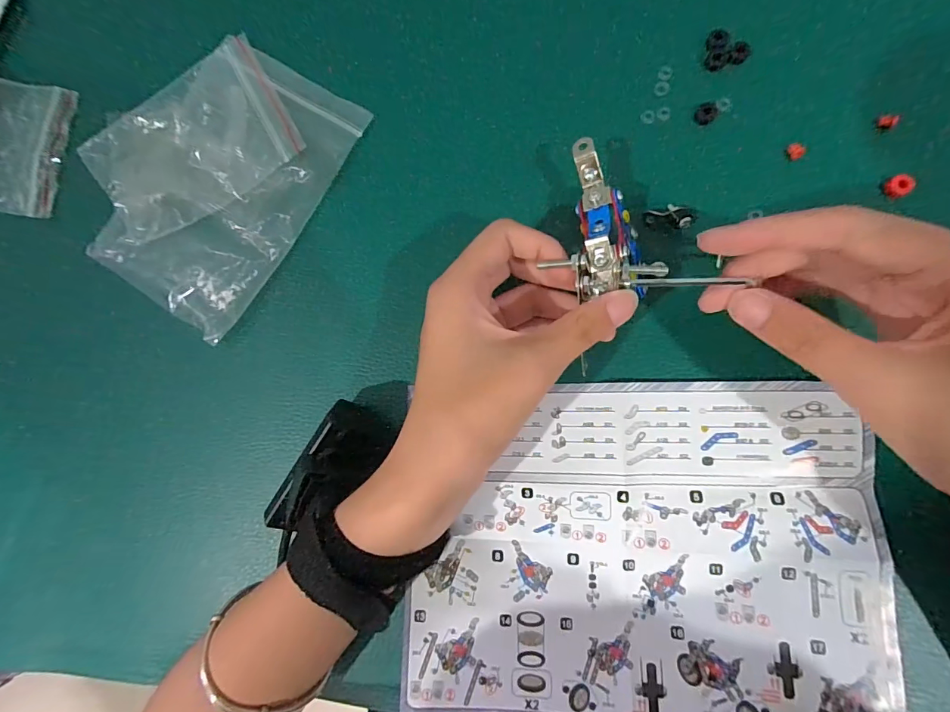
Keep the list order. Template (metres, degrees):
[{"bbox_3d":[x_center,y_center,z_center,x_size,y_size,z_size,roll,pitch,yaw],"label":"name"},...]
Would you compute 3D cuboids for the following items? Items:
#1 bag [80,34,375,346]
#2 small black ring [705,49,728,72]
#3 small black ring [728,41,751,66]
[{"bbox_3d":[-0.164,-0.111,0.256,0.136,0.010,0.161,34,92,9],"label":"bag"},{"bbox_3d":[0.128,-0.157,0.224,0.010,0.004,0.010,0,87,8],"label":"small black ring"},{"bbox_3d":[0.139,-0.159,0.221,0.009,0.004,0.011,37,93,8],"label":"small black ring"}]

